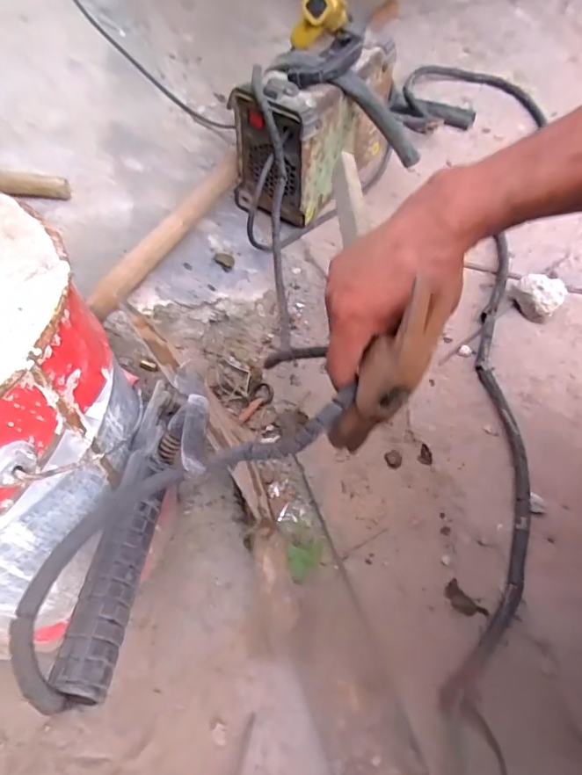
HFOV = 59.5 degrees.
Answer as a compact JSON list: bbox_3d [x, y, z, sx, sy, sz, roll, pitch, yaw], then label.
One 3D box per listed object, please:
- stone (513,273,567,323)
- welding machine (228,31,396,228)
[{"bbox_3d":[0.352,-0.131,0.727,0.066,0.043,0.057,35,66,21],"label":"stone"},{"bbox_3d":[0.048,-0.413,0.820,0.282,0.209,0.143,-36,64,-18],"label":"welding machine"}]

